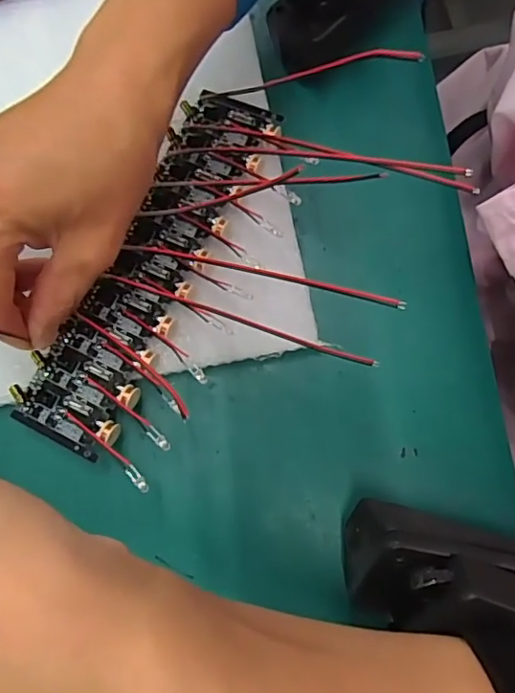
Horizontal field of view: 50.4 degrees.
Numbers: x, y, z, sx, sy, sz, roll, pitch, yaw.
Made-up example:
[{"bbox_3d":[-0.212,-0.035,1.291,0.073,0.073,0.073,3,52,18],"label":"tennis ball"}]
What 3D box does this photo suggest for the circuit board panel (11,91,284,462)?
[{"bbox_3d":[-0.043,-0.035,0.226,0.046,0.010,0.161,26,80,6],"label":"circuit board panel"}]

